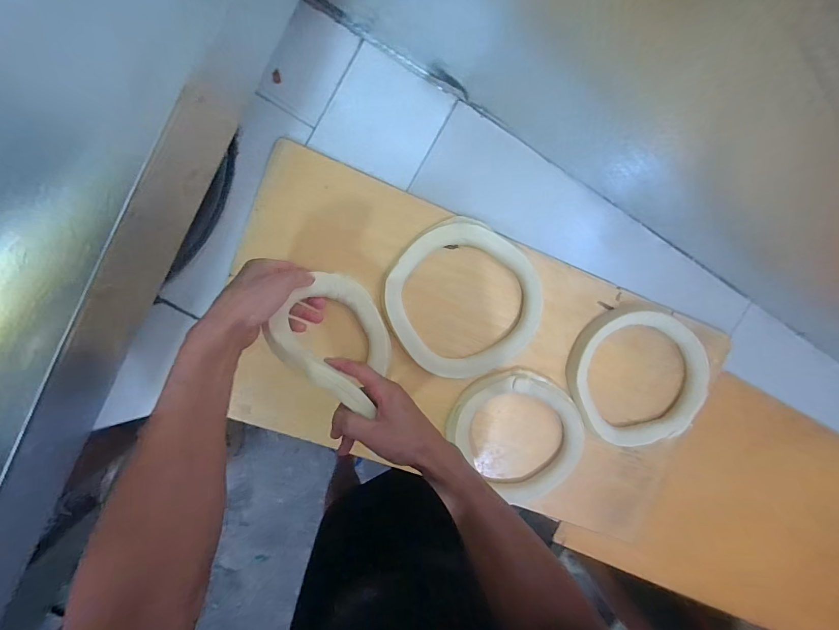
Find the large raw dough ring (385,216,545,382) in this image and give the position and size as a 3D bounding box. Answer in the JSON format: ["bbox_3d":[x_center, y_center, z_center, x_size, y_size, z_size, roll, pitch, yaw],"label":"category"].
[{"bbox_3d":[0.070,-0.017,0.538,0.243,0.019,0.228,-1,99,-7],"label":"large raw dough ring"}]

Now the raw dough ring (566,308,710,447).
[{"bbox_3d":[0.359,0.109,0.577,0.219,0.031,0.240,-1,99,-7],"label":"raw dough ring"}]

